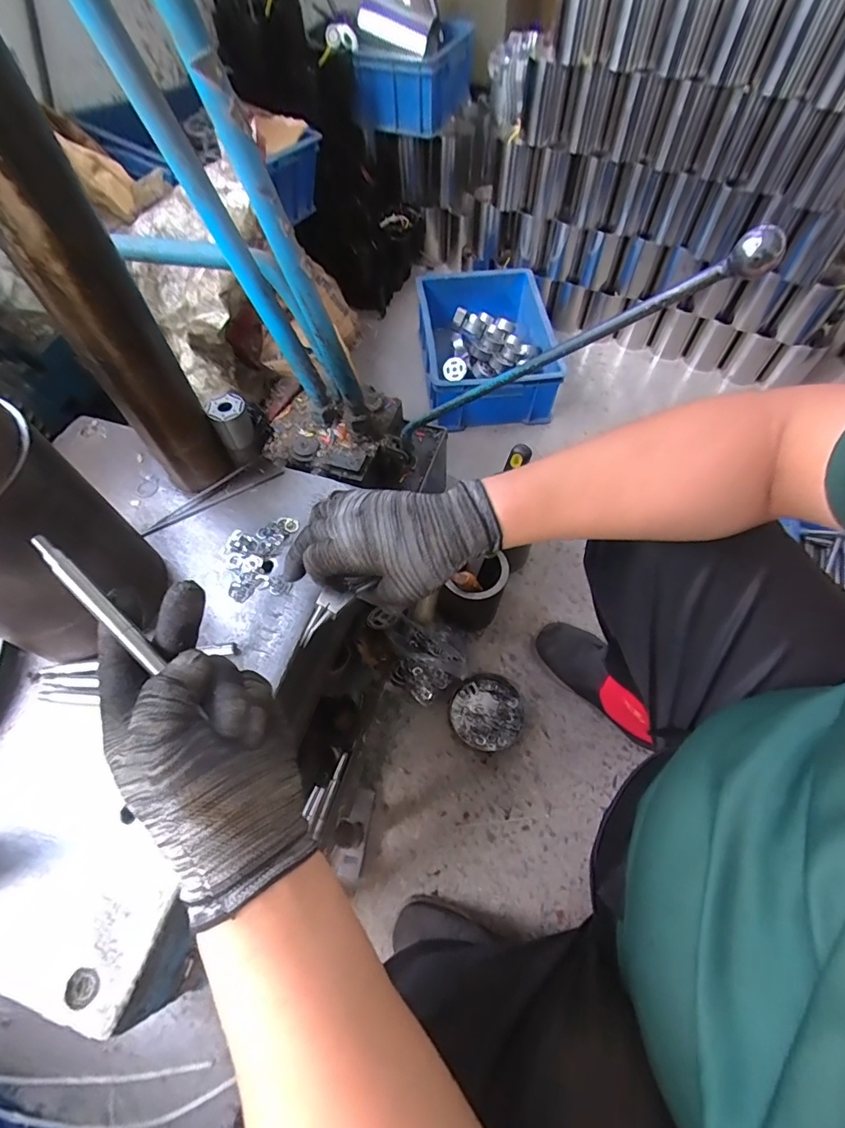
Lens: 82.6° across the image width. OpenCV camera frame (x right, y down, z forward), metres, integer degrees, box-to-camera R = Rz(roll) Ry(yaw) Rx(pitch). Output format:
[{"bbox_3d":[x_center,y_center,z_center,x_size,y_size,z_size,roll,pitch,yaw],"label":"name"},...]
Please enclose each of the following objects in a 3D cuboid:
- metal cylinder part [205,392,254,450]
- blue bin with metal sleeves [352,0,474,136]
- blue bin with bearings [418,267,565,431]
[{"bbox_3d":[-0.196,-0.141,0.505,0.035,0.068,0.032,-26,63,-13],"label":"metal cylinder part"},{"bbox_3d":[-0.017,-1.312,1.218,0.255,0.232,0.337,9,61,7],"label":"blue bin with metal sleeves"},{"bbox_3d":[0.154,-0.533,1.192,0.306,0.149,0.431,-2,60,0],"label":"blue bin with bearings"}]

